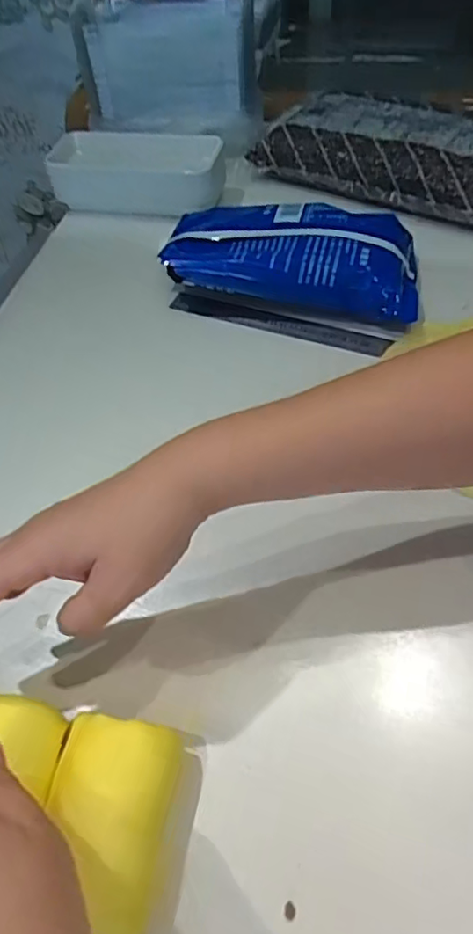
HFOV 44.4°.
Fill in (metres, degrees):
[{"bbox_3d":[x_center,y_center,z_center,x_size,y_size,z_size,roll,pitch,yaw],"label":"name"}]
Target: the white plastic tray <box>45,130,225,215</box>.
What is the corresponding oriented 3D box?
[{"bbox_3d":[-0.109,-0.346,0.677,0.200,0.055,0.089,10,56,12],"label":"white plastic tray"}]

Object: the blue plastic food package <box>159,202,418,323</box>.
[{"bbox_3d":[0.054,-0.209,0.574,0.246,0.056,0.135,8,56,11],"label":"blue plastic food package"}]

